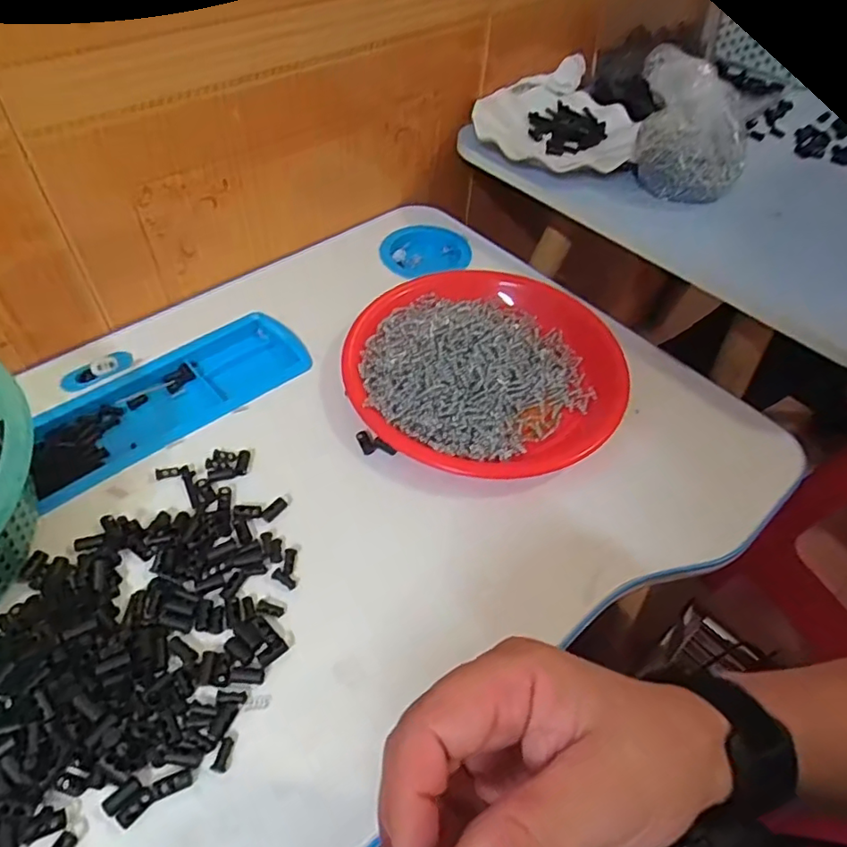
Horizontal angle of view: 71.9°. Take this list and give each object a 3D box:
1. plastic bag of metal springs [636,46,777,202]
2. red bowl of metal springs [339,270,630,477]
[{"bbox_3d":[0.252,-0.277,0.545,0.113,0.083,0.121,19,53,14],"label":"plastic bag of metal springs"},{"bbox_3d":[0.049,-0.055,0.463,0.215,0.051,0.198,2,51,-3],"label":"red bowl of metal springs"}]

